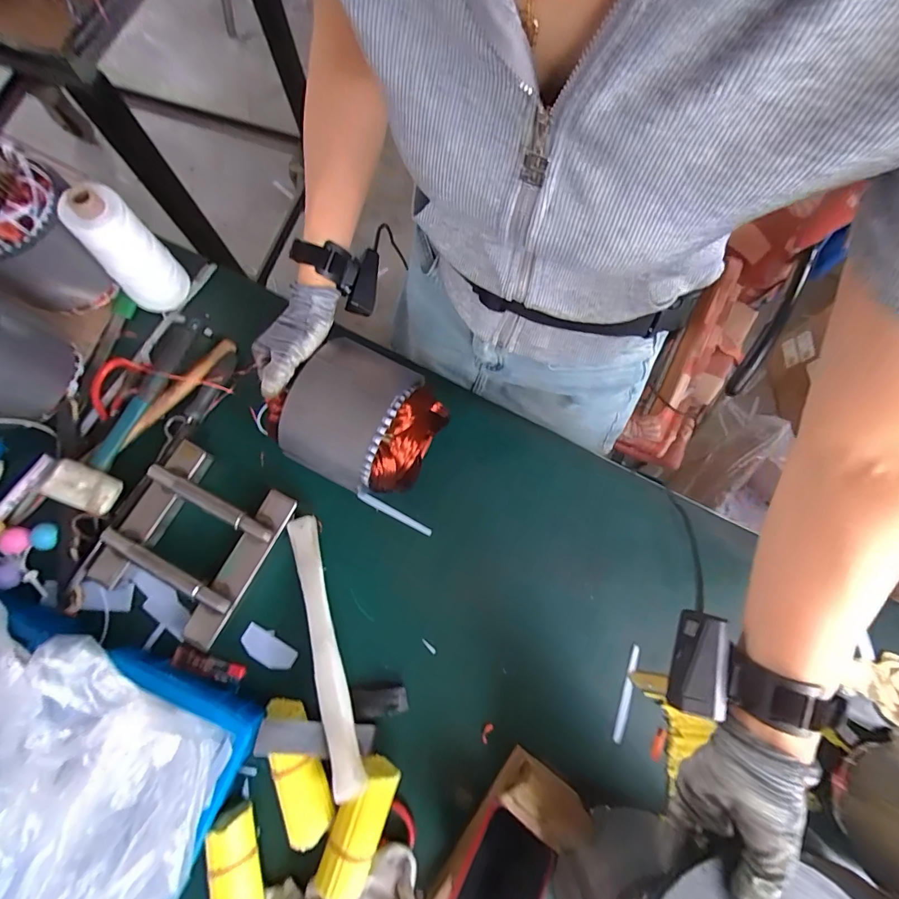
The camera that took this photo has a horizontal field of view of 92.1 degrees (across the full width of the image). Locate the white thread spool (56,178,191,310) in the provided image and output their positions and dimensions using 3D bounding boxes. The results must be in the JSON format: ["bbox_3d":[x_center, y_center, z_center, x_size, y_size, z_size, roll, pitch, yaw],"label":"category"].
[{"bbox_3d":[-0.418,-0.258,0.571,0.064,0.162,0.068,0,76,0],"label":"white thread spool"}]

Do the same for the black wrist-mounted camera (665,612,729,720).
[{"bbox_3d":[0.181,0.155,0.318,0.031,0.023,0.068,14,76,4],"label":"black wrist-mounted camera"}]

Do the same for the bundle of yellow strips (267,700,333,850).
[{"bbox_3d":[-0.165,0.348,0.476,0.045,0.038,0.138,-21,77,-5],"label":"bundle of yellow strips"}]

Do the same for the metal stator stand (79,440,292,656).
[{"bbox_3d":[-0.314,0.108,0.520,0.181,0.045,0.193,28,77,7],"label":"metal stator stand"}]

